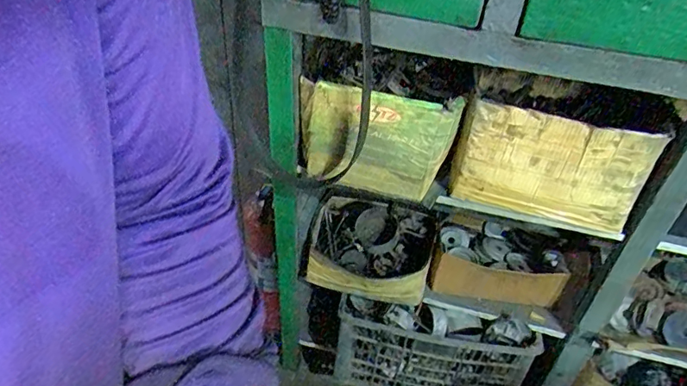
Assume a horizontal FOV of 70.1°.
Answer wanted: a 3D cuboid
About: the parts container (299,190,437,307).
[{"bbox_3d":[0.055,0.123,1.035,0.257,0.107,0.202,13,41,10],"label":"parts container"}]

